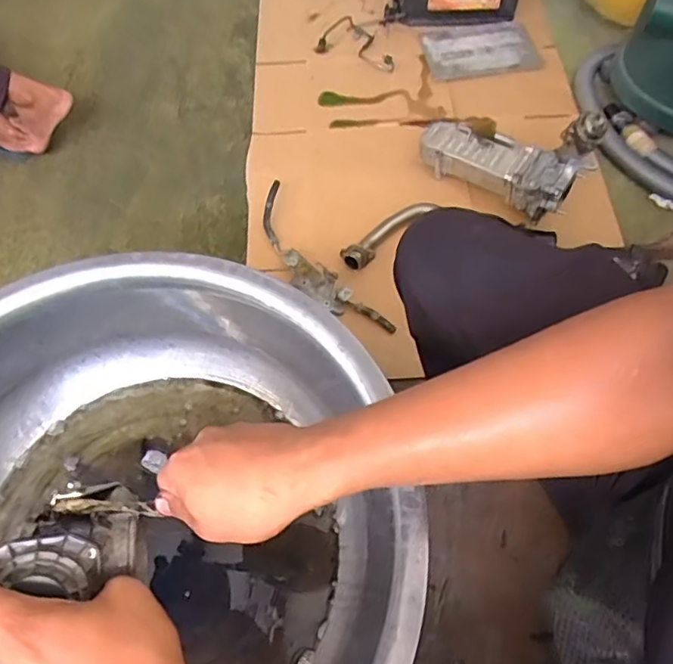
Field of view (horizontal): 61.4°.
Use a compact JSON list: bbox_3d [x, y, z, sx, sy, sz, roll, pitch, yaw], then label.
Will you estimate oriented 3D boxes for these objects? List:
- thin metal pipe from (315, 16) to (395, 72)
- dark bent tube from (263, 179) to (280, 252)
[{"bbox_3d":[0.070,-0.768,1.504,0.228,0.033,0.146,25,64,13],"label":"thin metal pipe"},{"bbox_3d":[-0.139,-0.253,1.215,0.035,0.034,0.165,1,74,0],"label":"dark bent tube"}]

